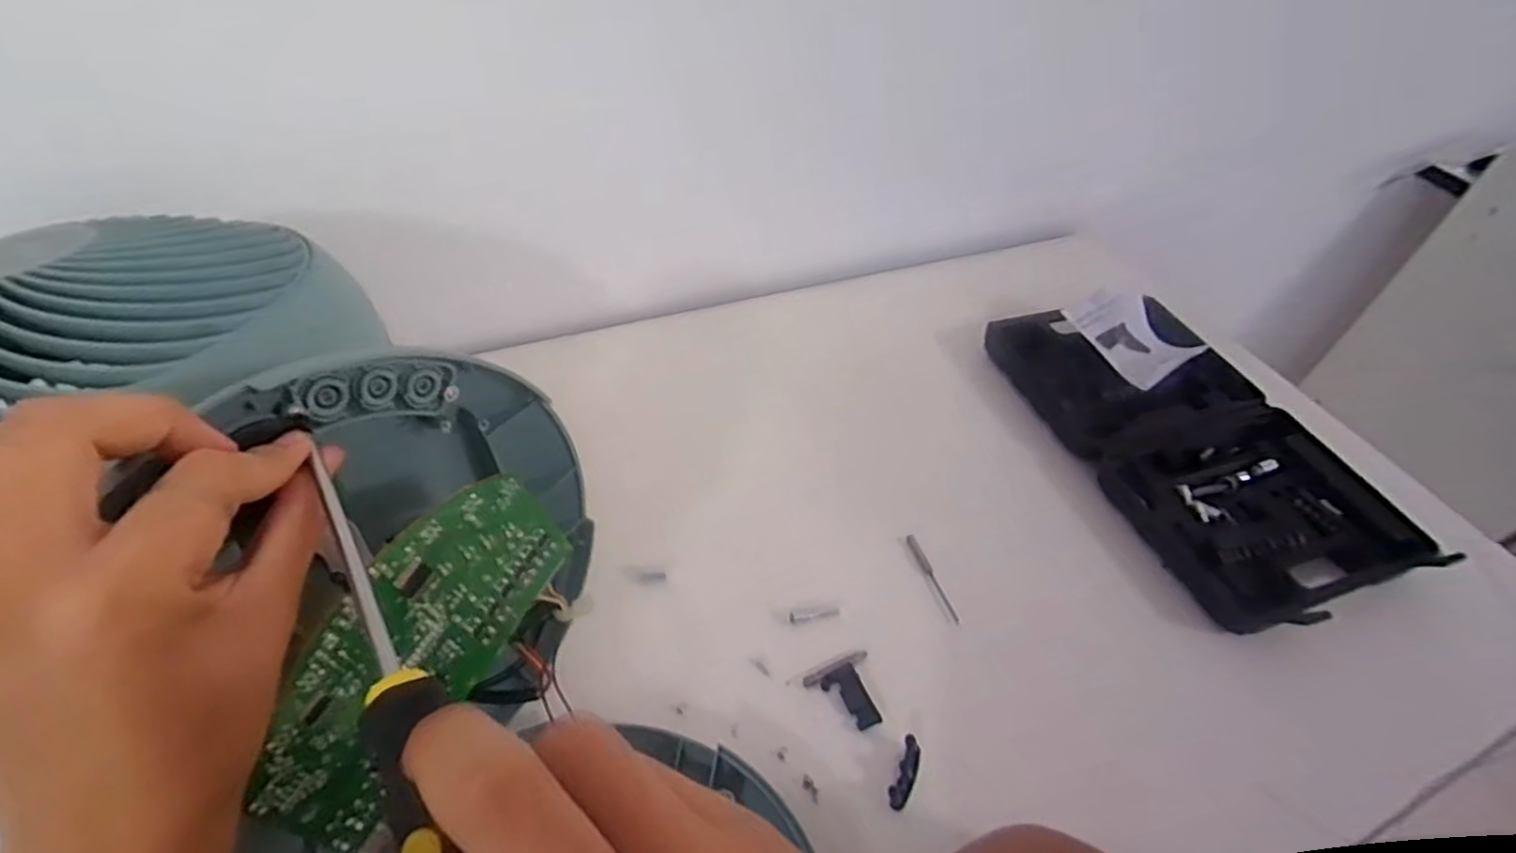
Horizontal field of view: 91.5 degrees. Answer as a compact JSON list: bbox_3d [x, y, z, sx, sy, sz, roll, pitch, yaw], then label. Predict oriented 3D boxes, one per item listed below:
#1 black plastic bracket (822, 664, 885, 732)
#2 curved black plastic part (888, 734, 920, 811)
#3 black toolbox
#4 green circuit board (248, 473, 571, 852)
[{"bbox_3d":[0.060,0.172,0.470,0.022,0.012,0.039,-19,51,-24],"label":"black plastic bracket"},{"bbox_3d":[0.088,0.207,0.441,0.013,0.020,0.042,22,47,13],"label":"curved black plastic part"},{"bbox_3d":[0.376,0.011,0.644,0.200,0.038,0.338,-13,49,-19],"label":"black toolbox"},{"bbox_3d":[-0.134,0.082,0.294,0.015,0.080,0.141,9,43,29],"label":"green circuit board"}]

